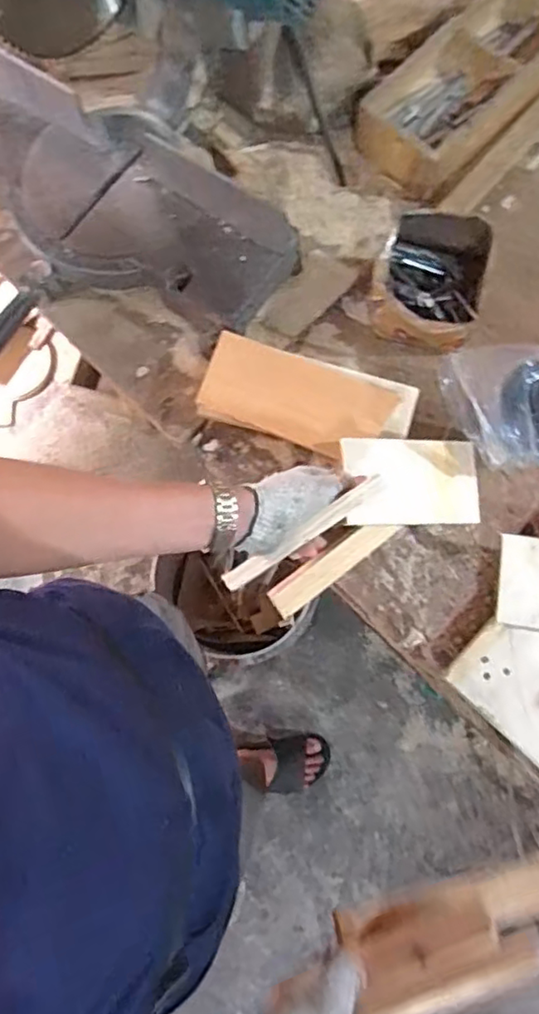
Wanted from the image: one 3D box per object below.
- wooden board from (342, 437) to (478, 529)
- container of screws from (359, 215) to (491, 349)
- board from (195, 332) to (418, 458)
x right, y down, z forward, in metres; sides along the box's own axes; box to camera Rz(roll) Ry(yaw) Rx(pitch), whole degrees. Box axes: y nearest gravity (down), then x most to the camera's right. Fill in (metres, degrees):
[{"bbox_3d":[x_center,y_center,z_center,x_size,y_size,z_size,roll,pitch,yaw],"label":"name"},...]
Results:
[{"bbox_3d":[0.152,-0.027,0.673,0.145,0.007,0.092,0,83,-8],"label":"wooden board"},{"bbox_3d":[0.171,-0.247,0.708,0.123,0.089,0.132,14,78,6],"label":"container of screws"},{"bbox_3d":[0.041,-0.119,0.693,0.229,0.028,0.094,17,77,4],"label":"board"}]

